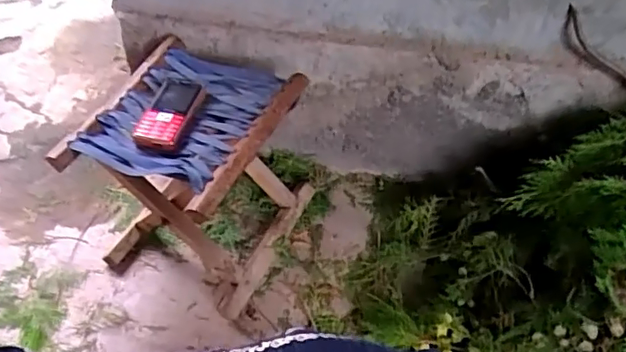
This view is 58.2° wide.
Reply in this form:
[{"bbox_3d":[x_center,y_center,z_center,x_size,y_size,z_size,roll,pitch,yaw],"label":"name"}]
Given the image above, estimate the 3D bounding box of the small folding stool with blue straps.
[{"bbox_3d":[-0.163,-0.005,0.804,0.238,0.236,0.259,21,48,16],"label":"small folding stool with blue straps"}]

